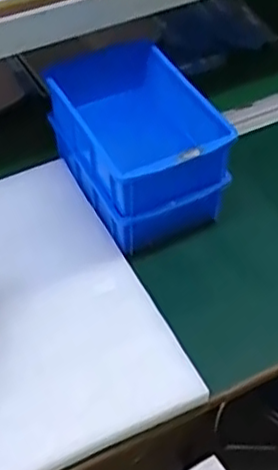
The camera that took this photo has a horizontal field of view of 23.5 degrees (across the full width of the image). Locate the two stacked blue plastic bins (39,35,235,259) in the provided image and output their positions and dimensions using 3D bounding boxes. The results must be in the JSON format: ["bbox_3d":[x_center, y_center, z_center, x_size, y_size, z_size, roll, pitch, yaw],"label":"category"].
[{"bbox_3d":[-0.001,-0.091,0.736,0.137,0.140,0.196,-23,54,-18],"label":"two stacked blue plastic bins"}]

